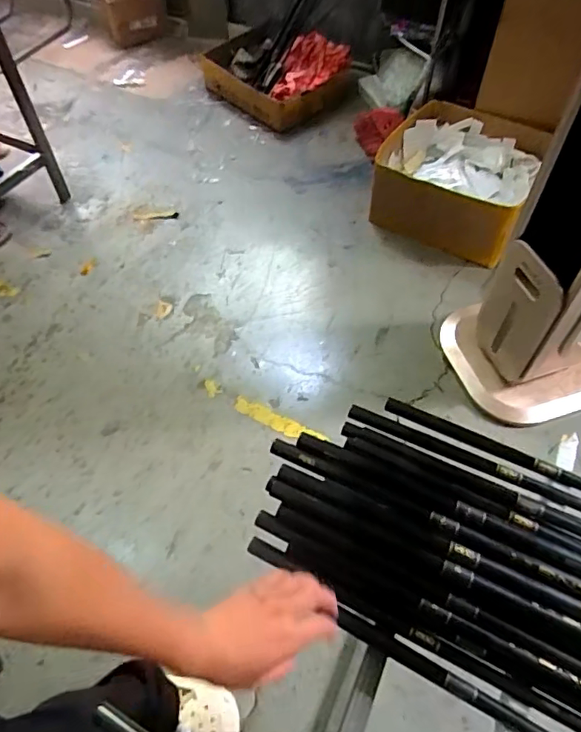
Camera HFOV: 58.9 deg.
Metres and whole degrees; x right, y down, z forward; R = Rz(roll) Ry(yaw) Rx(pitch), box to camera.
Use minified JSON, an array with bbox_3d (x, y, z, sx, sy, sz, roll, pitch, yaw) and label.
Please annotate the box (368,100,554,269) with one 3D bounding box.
[{"bbox_3d":[0.519,-0.576,1.603,0.460,0.209,0.419,27,60,18],"label":"box"}]

